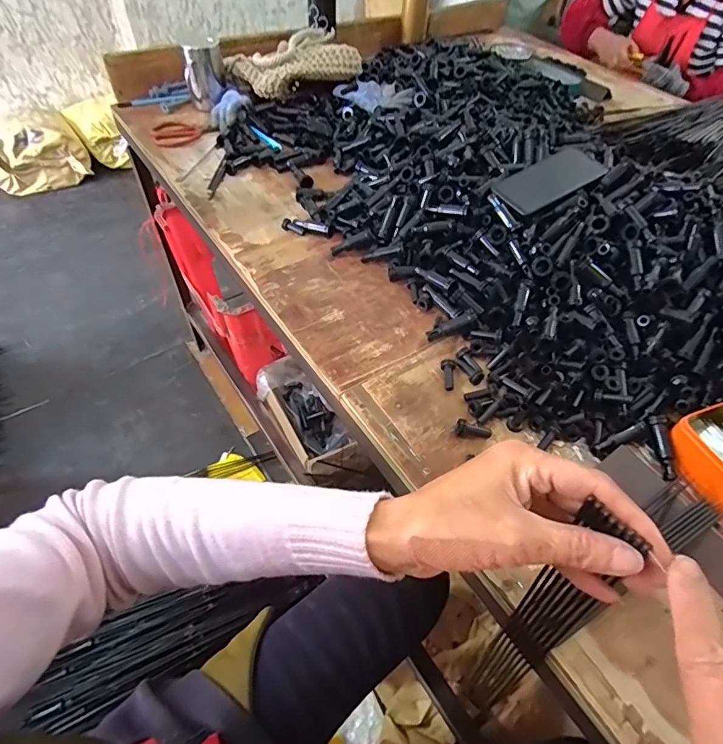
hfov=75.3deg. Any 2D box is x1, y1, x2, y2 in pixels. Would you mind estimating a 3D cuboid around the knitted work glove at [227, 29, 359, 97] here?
[{"bbox_3d":[-0.133,-0.641,0.971,0.231,0.060,0.176,-25,57,-21],"label":"knitted work glove"}]

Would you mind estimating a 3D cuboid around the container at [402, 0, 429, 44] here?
[{"bbox_3d":[0.140,-0.936,1.192,0.062,0.154,0.069,9,52,4],"label":"container"}]

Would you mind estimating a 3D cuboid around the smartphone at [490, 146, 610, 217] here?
[{"bbox_3d":[0.267,-0.270,0.661,0.156,0.008,0.079,-30,60,-13],"label":"smartphone"}]

